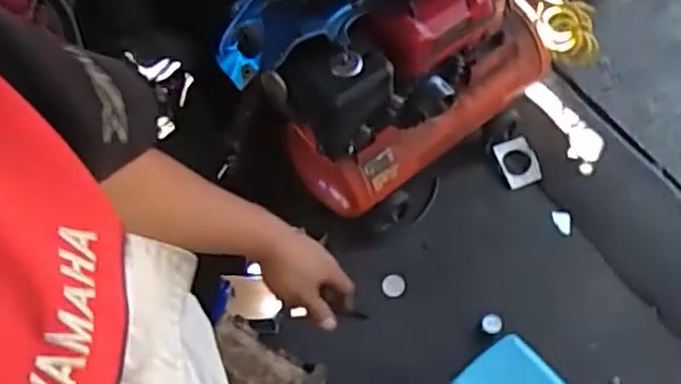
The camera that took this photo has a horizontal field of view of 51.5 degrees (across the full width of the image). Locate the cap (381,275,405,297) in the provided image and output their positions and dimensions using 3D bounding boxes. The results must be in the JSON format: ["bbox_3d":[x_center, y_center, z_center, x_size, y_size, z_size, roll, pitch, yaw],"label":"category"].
[{"bbox_3d":[0.123,0.220,1.650,0.054,0.013,0.051,-2,62,3],"label":"cap"}]

